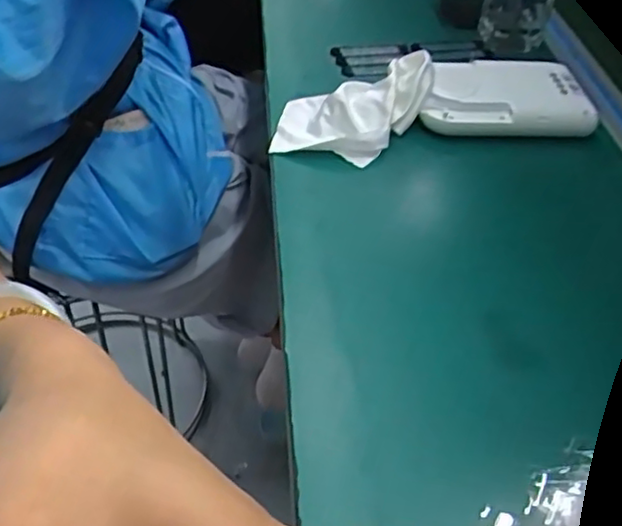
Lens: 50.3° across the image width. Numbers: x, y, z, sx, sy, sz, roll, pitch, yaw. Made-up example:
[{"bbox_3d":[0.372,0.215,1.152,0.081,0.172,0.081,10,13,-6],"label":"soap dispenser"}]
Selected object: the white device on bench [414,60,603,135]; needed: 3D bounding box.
[{"bbox_3d":[0.163,-0.147,0.570,0.143,0.027,0.090,-1,44,-4],"label":"white device on bench"}]

